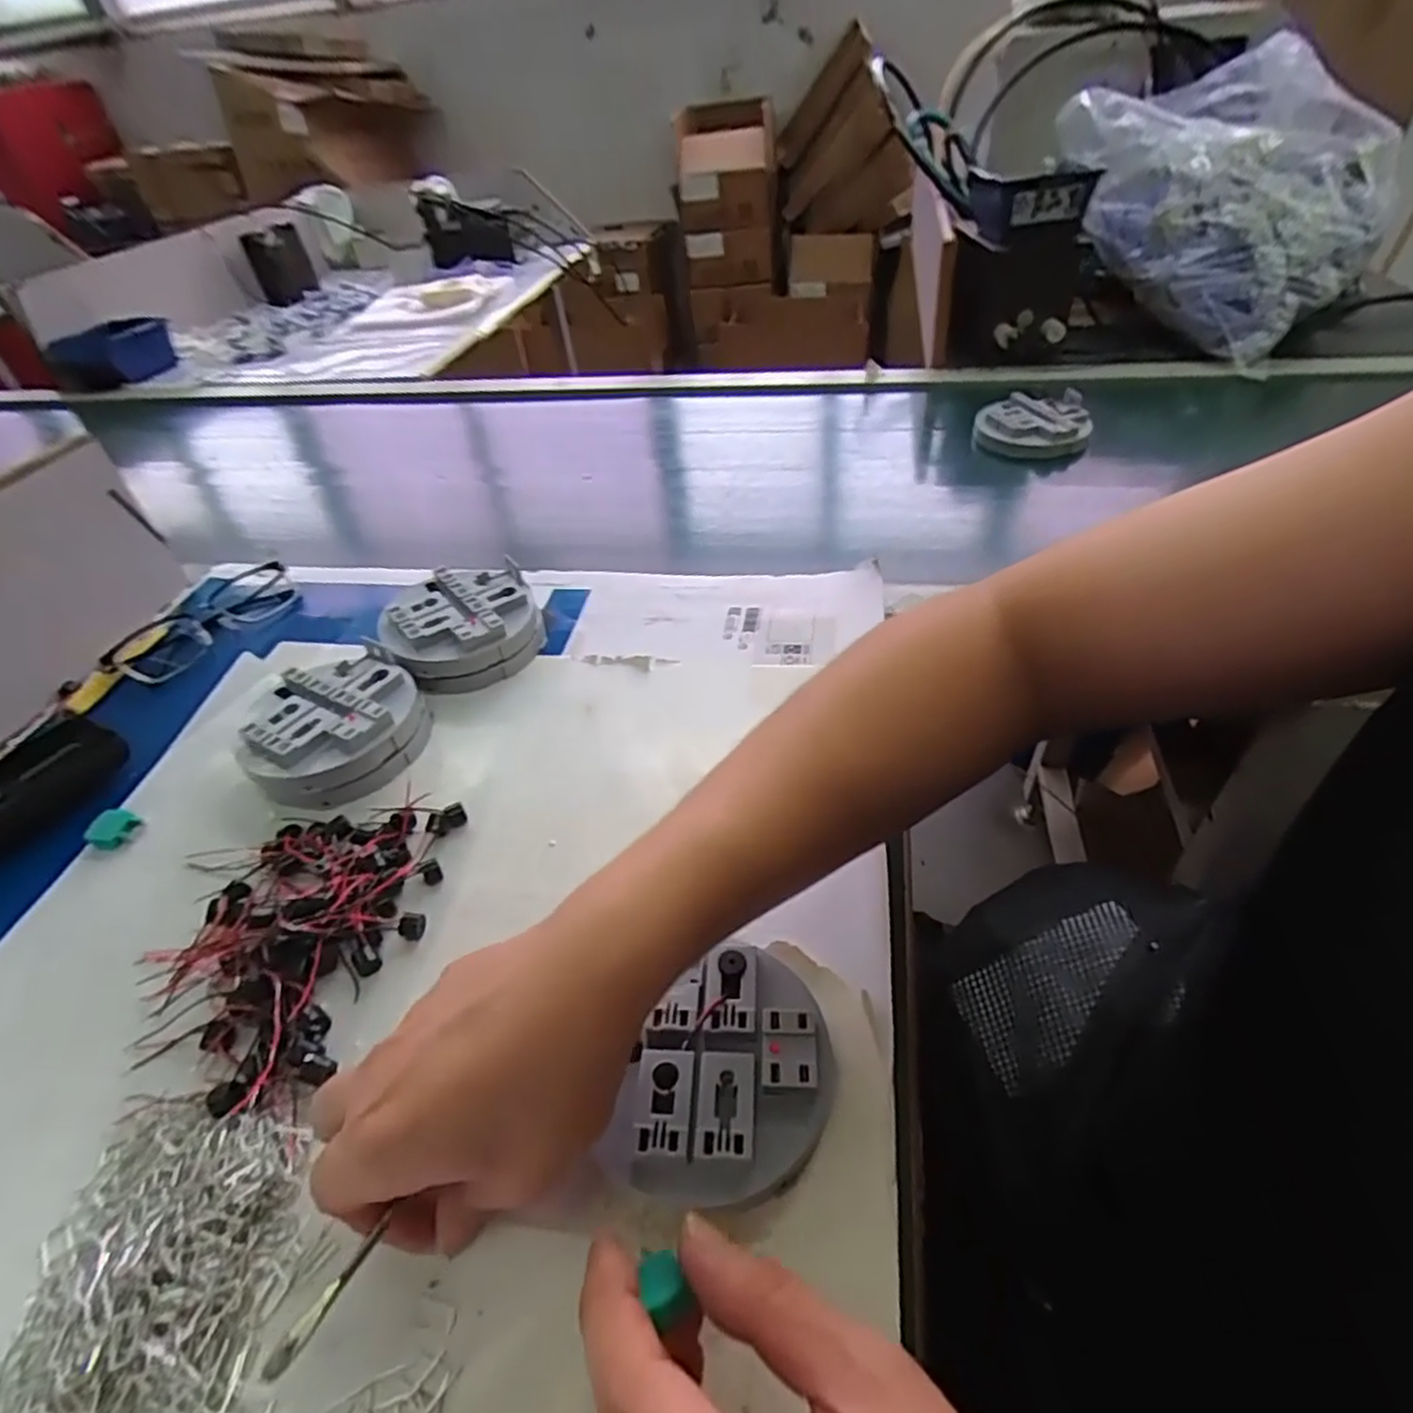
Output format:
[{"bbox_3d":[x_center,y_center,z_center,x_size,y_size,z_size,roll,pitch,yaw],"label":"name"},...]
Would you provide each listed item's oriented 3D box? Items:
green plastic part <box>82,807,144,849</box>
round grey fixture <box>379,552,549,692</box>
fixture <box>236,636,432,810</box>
[{"bbox_3d":[-0.340,0.069,0.414,0.018,0.015,0.022,17,48,24],"label":"green plastic part"},{"bbox_3d":[-0.170,-0.057,0.509,0.101,0.045,0.095,-4,43,4],"label":"round grey fixture"},{"bbox_3d":[-0.227,0.010,0.445,0.101,0.037,0.100,-23,45,-17],"label":"fixture"}]

